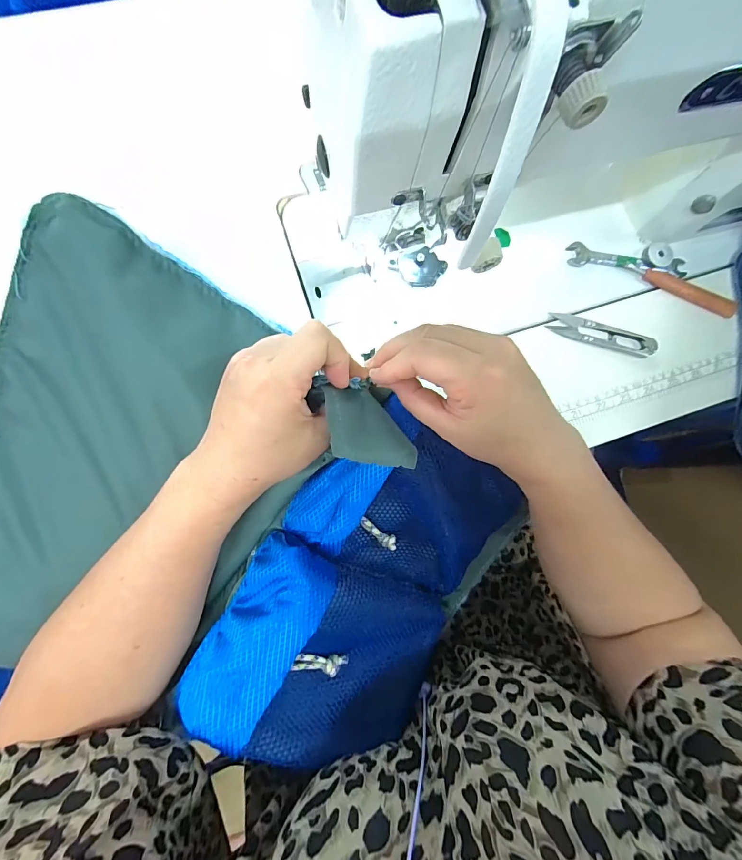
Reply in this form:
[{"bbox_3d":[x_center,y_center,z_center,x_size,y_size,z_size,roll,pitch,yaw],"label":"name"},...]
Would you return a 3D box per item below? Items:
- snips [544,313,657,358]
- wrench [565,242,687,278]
[{"bbox_3d":[0.216,-0.089,0.348,0.098,0.013,0.024,14,83,-5],"label":"snips"},{"bbox_3d":[0.249,-0.164,0.360,0.119,0.008,0.021,3,84,-6],"label":"wrench"}]

